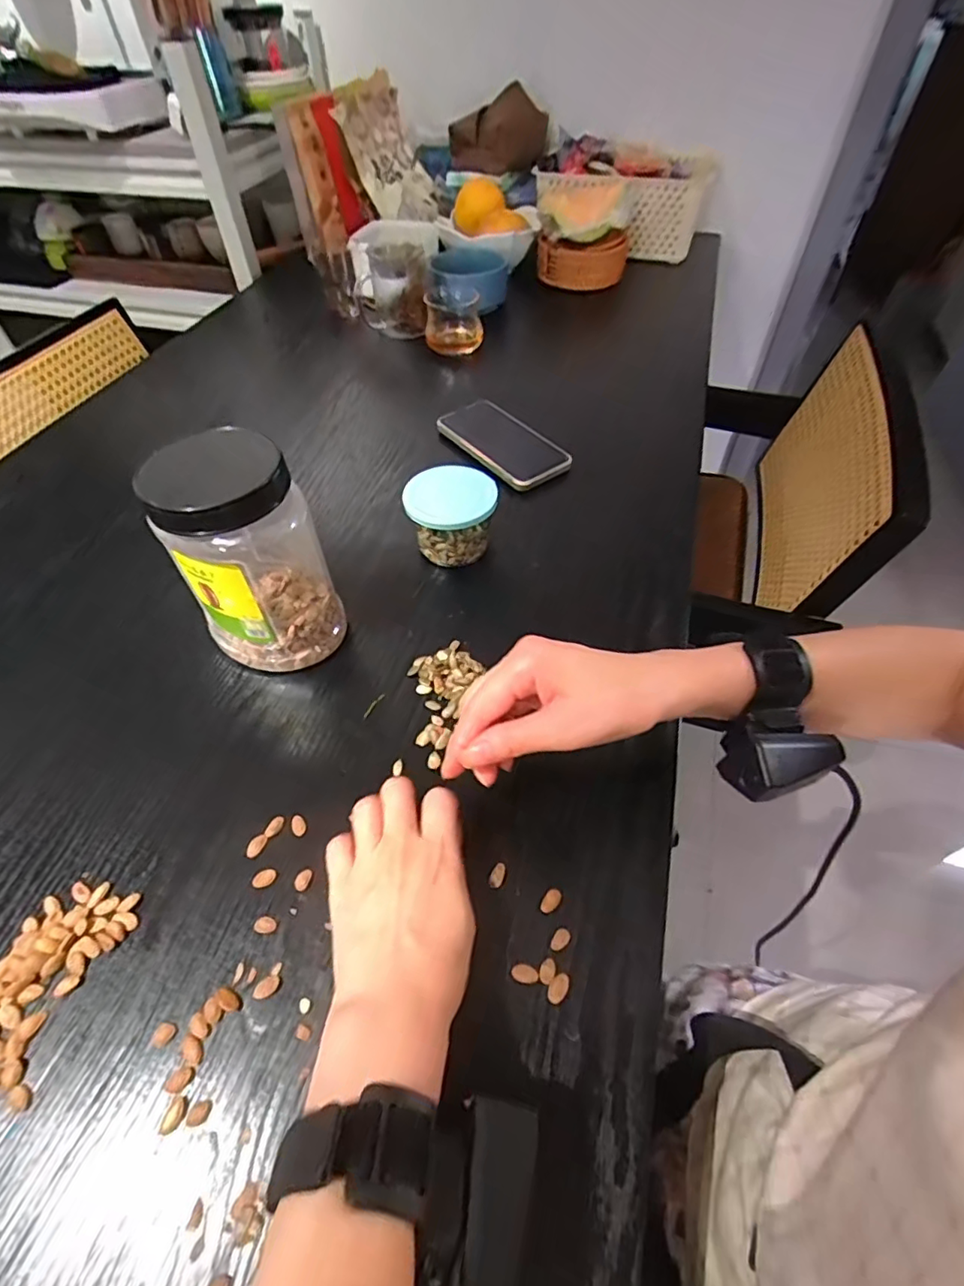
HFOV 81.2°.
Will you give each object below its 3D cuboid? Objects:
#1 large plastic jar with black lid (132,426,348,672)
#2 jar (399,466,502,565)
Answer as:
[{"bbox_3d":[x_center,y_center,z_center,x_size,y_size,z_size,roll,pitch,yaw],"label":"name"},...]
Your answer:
[{"bbox_3d":[-0.174,-0.067,0.420,0.095,0.163,0.113,-28,56,-21],"label":"large plastic jar with black lid"},{"bbox_3d":[-0.028,-0.115,0.520,0.079,0.064,0.072,0,51,0],"label":"jar"}]

